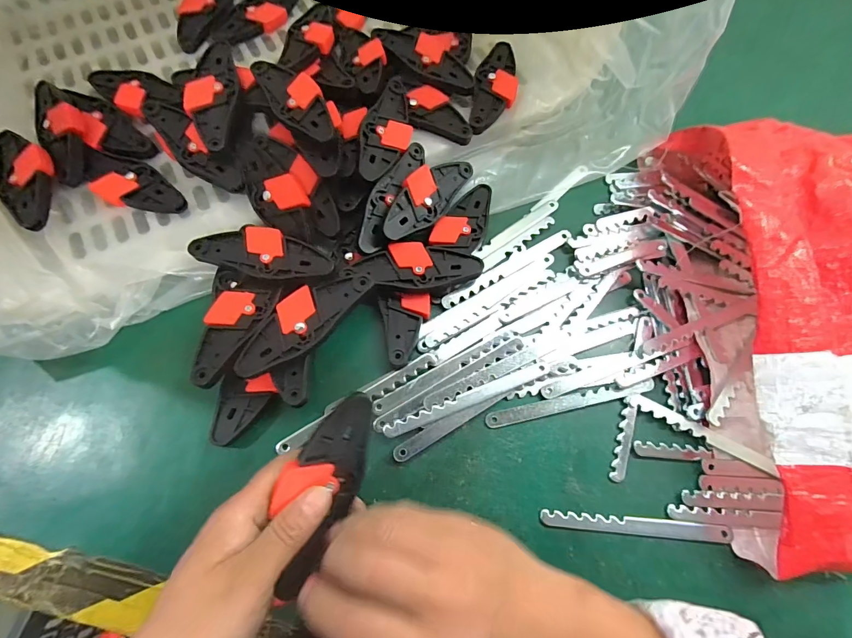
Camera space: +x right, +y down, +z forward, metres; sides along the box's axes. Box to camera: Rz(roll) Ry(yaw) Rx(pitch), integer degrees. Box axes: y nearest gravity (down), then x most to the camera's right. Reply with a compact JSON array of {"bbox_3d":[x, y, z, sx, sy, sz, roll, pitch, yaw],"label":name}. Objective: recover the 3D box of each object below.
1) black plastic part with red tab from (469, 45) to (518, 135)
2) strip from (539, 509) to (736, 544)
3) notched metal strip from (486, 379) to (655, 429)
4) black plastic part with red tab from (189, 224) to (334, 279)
[{"bbox_3d":[0.075,-0.251,0.441,0.046,0.010,0.122,7,69,1],"label":"black plastic part with red tab"},{"bbox_3d":[0.166,0.164,0.323,0.148,0.004,0.013,5,69,0],"label":"strip"},{"bbox_3d":[0.124,0.071,0.352,0.147,0.004,0.013,-12,72,-3],"label":"notched metal strip"},{"bbox_3d":[-0.140,-0.058,0.350,0.118,0.010,0.041,15,70,4],"label":"black plastic part with red tab"}]

